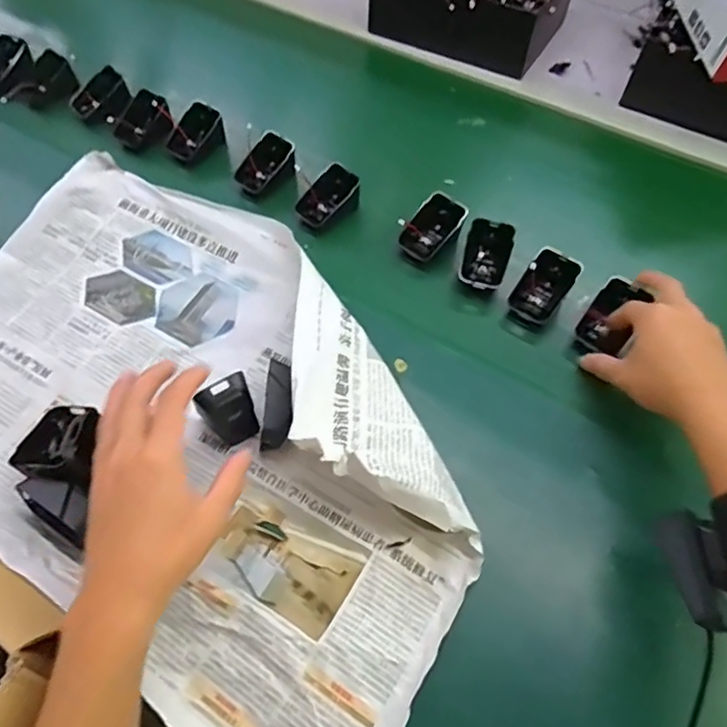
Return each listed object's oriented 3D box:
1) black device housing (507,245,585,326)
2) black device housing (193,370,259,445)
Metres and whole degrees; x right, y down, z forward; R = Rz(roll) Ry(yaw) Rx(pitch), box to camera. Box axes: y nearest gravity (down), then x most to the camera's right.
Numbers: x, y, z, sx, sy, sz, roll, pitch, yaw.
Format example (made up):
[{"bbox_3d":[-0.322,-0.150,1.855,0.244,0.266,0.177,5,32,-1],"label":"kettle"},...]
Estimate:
[{"bbox_3d":[0.170,-0.073,0.537,0.043,0.017,0.069,35,96,24],"label":"black device housing"},{"bbox_3d":[-0.101,0.040,0.448,0.039,0.064,0.029,-32,63,-19],"label":"black device housing"}]

